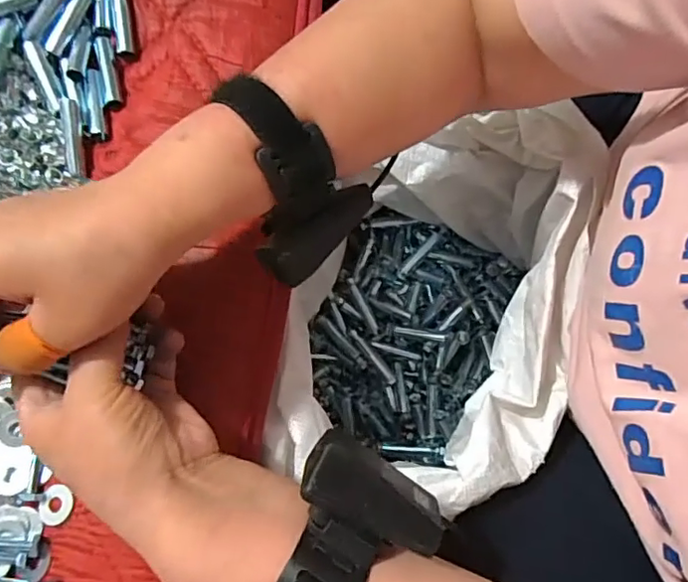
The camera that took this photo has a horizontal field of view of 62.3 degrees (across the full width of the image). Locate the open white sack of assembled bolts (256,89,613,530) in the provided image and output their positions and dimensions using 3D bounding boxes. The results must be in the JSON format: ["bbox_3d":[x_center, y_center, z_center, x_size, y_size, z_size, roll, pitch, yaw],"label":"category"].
[{"bbox_3d":[0.070,0.017,0.470,0.181,0.215,0.261,8,78,3],"label":"open white sack of assembled bolts"}]

